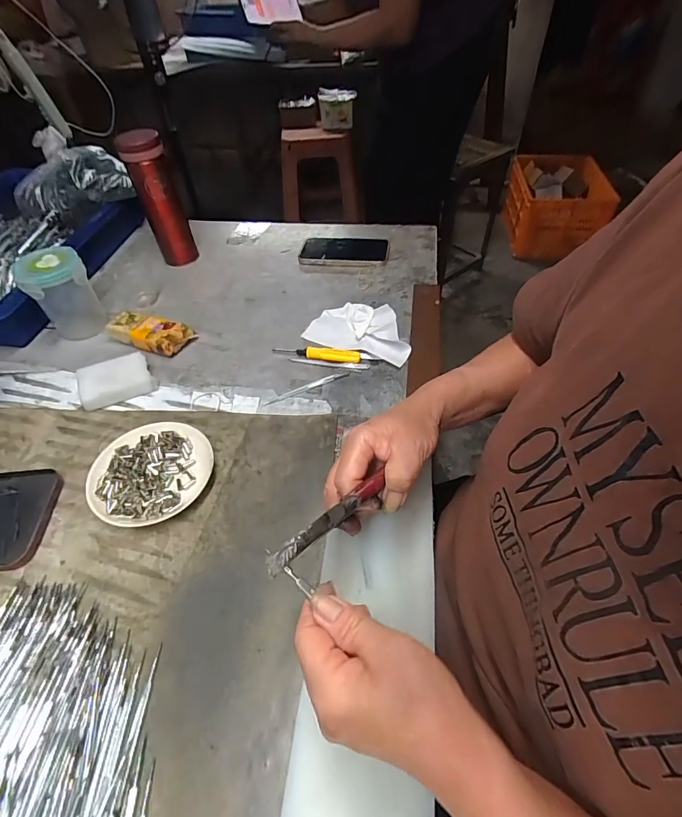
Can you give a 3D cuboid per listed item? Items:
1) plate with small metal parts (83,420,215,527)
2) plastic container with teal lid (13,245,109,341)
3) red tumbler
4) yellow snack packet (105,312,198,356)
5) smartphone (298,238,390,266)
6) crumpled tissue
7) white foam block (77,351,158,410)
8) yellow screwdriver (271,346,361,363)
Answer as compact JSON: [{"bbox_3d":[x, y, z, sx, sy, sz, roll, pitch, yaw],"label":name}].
[{"bbox_3d":[-0.195,0.067,0.426,0.116,0.021,0.117,-2,49,2],"label":"plate with small metal parts"},{"bbox_3d":[-0.377,-0.154,0.567,0.075,0.115,0.068,-34,55,-23],"label":"plastic container with teal lid"},{"bbox_3d":[-0.285,-0.324,0.660,0.062,0.198,0.068,-21,51,-14],"label":"red tumbler"},{"bbox_3d":[-0.265,-0.103,0.570,0.110,0.032,0.048,12,51,13],"label":"yellow snack packet"},{"bbox_3d":[0.005,-0.269,0.709,0.149,0.012,0.081,3,49,6],"label":"smartphone"},{"bbox_3d":[0.027,-0.117,0.563,0.144,0.032,0.094,13,51,14],"label":"crumpled tissue"},{"bbox_3d":[-0.282,-0.036,0.522,0.084,0.024,0.062,-21,51,-14],"label":"white foam block"},{"bbox_3d":[-0.033,-0.073,0.540,0.116,0.011,0.016,8,50,11],"label":"yellow screwdriver"}]

